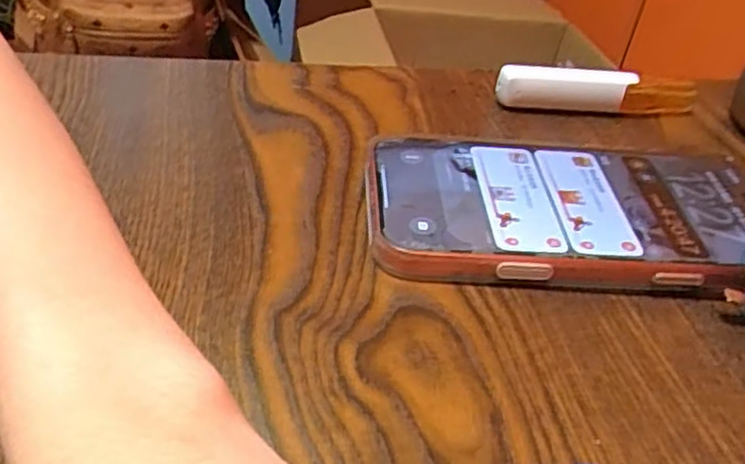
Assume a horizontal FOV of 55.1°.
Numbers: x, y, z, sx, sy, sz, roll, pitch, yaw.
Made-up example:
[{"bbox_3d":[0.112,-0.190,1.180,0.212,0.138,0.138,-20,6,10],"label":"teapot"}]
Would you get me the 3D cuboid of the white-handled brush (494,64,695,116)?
[{"bbox_3d":[0.115,-0.071,0.363,0.105,0.023,0.012,1,38,-7],"label":"white-handled brush"}]

